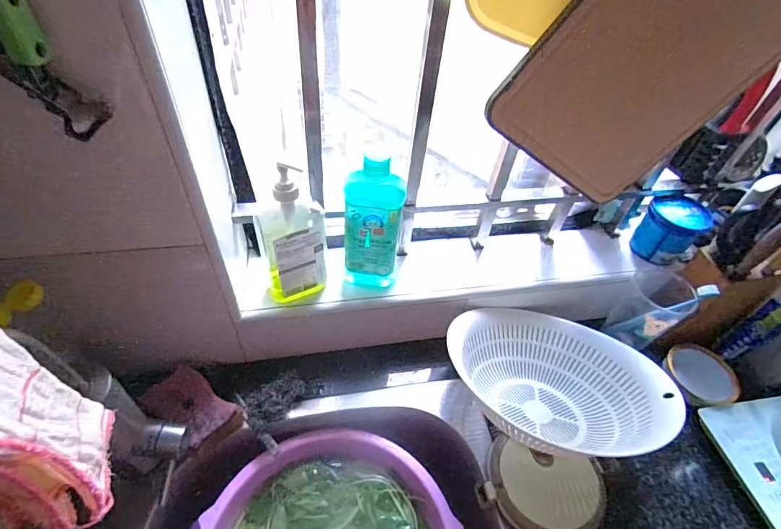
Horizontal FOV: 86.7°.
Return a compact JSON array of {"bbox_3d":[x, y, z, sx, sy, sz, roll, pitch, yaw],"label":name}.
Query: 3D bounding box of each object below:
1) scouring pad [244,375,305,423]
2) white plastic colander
[{"bbox_3d":[-0.157,0.190,0.578,0.079,0.046,0.046,-28,57,-27],"label":"scouring pad"},{"bbox_3d":[0.217,0.157,0.581,0.274,0.115,0.175,12,48,4],"label":"white plastic colander"}]

